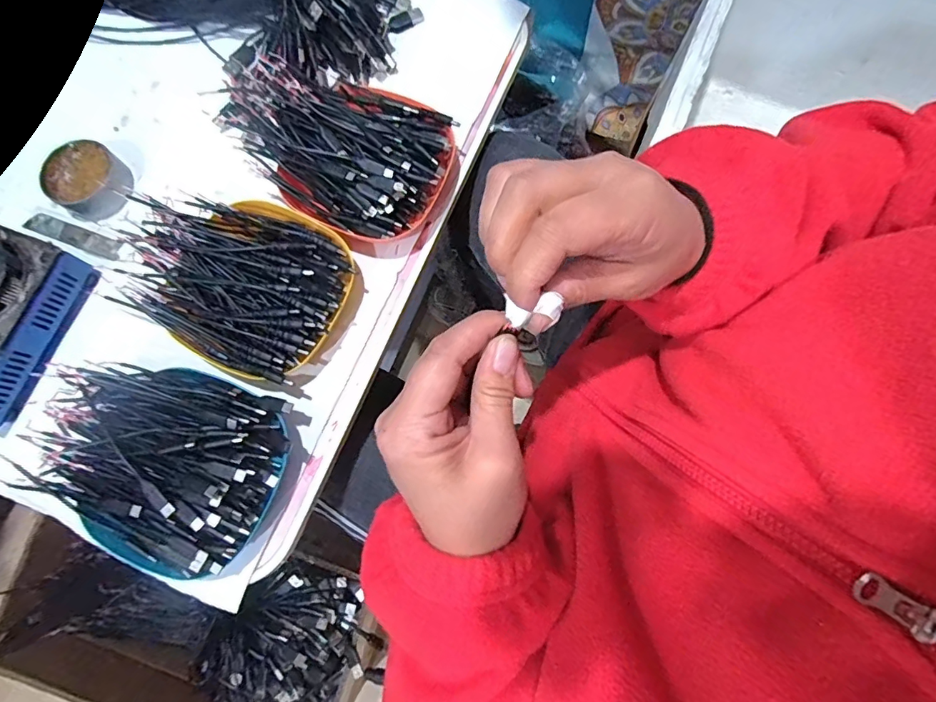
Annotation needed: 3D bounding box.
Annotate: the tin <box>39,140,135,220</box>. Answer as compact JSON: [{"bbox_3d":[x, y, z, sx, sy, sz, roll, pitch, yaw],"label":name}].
[{"bbox_3d":[-0.341,-0.153,0.441,0.073,0.026,0.063,37,80,8],"label":"tin"}]

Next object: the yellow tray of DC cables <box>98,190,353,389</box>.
[{"bbox_3d":[-0.179,-0.058,0.394,0.164,0.052,0.133,30,79,6],"label":"yellow tray of DC cables"}]

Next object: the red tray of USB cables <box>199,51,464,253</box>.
[{"bbox_3d":[-0.106,-0.174,0.423,0.186,0.064,0.131,30,79,6],"label":"red tray of USB cables"}]

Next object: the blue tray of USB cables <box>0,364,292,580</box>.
[{"bbox_3d":[-0.225,0.082,0.365,0.170,0.054,0.138,20,78,4],"label":"blue tray of USB cables"}]

